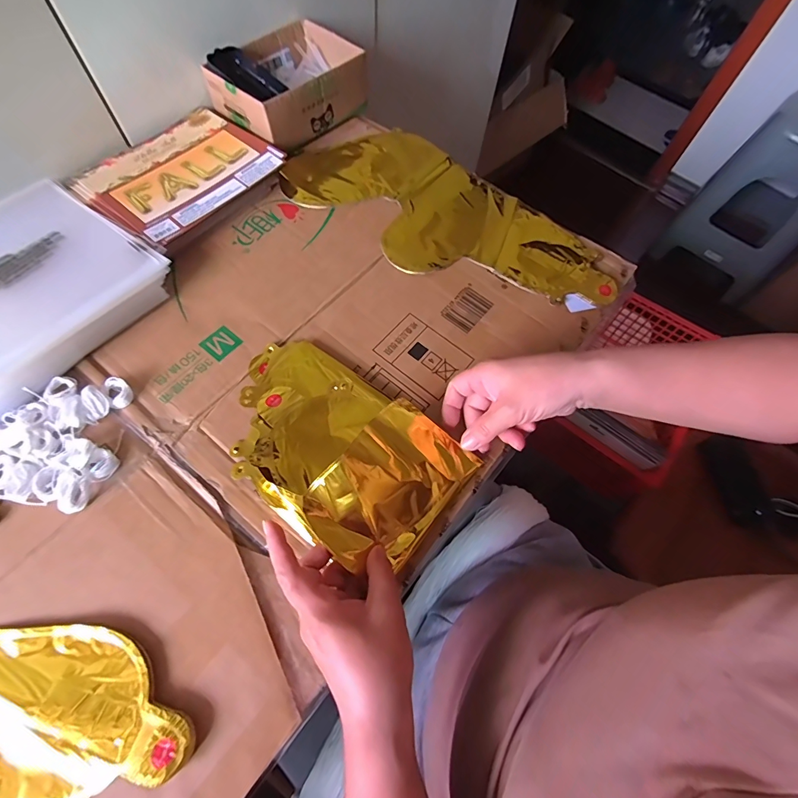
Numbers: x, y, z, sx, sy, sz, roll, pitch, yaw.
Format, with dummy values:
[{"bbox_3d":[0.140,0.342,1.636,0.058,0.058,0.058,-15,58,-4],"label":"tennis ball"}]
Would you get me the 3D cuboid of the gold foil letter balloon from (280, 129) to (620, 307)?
[{"bbox_3d":[0.060,-0.230,0.505,0.420,0.010,0.194,39,69,14],"label":"gold foil letter balloon"}]

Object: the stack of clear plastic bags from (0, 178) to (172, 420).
[{"bbox_3d":[-0.389,-0.115,0.414,0.215,0.035,0.224,32,68,11],"label":"stack of clear plastic bags"}]

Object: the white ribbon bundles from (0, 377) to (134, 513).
[{"bbox_3d":[-0.308,0.033,0.358,0.113,0.016,0.117,10,65,1],"label":"white ribbon bundles"}]

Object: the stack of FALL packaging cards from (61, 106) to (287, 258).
[{"bbox_3d":[-0.265,-0.277,0.501,0.182,0.029,0.210,34,68,12],"label":"stack of FALL packaging cards"}]

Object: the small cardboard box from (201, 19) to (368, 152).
[{"bbox_3d":[-0.154,-0.439,0.560,0.141,0.071,0.184,39,69,14],"label":"small cardboard box"}]

